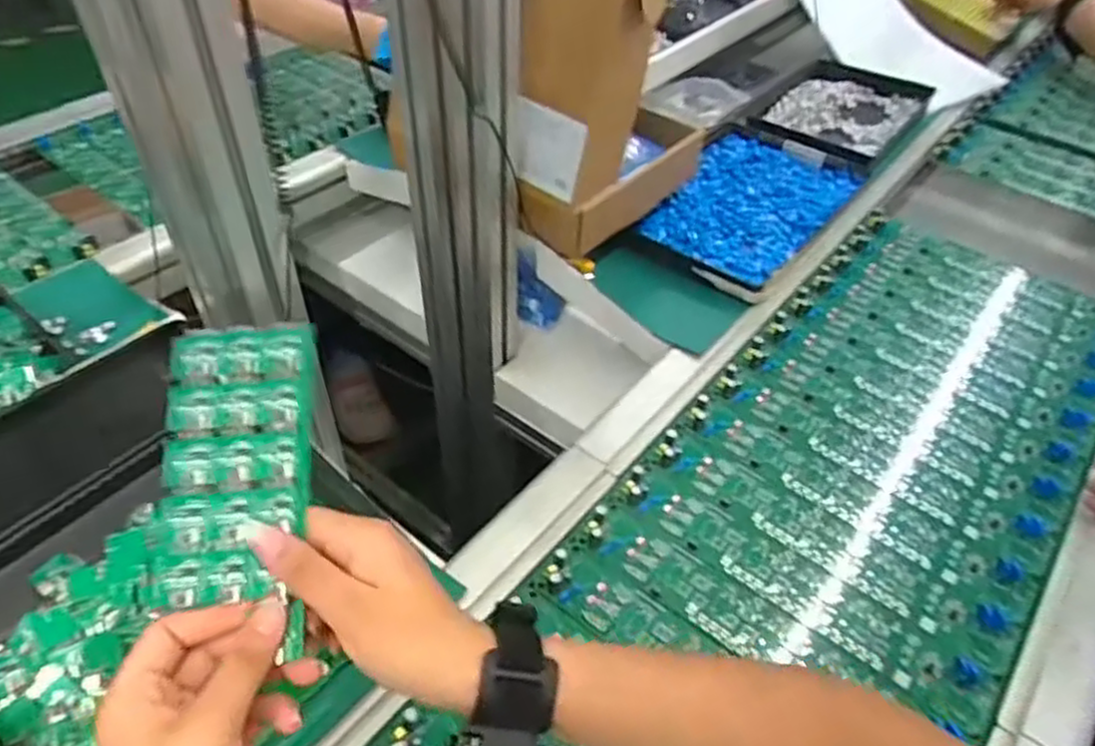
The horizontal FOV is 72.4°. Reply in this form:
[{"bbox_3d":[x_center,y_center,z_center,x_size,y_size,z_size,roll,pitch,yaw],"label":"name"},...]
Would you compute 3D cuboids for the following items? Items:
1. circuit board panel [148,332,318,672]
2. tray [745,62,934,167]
[{"bbox_3d":[-0.148,0.046,0.356,0.068,0.007,0.147,-2,69,-6],"label":"circuit board panel"},{"bbox_3d":[0.390,-0.352,0.996,0.166,0.023,0.264,29,52,25],"label":"tray"}]

